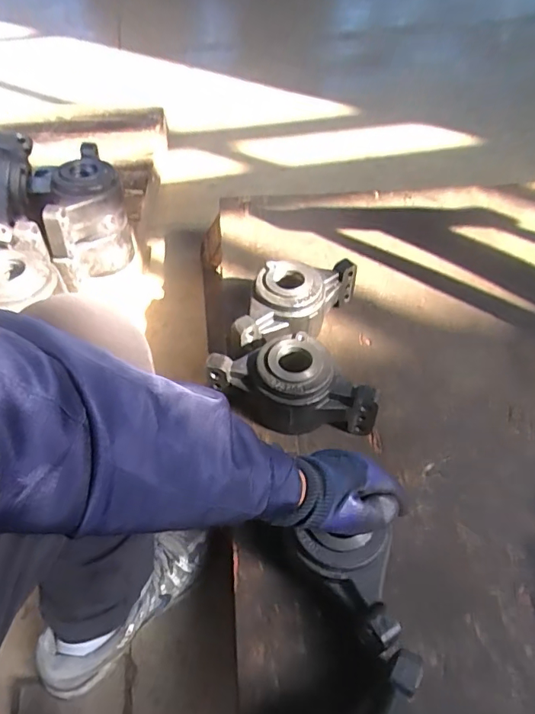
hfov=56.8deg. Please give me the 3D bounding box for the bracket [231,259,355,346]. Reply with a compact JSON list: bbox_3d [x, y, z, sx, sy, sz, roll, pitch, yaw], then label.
[{"bbox_3d":[0.036,-0.073,0.761,0.113,0.096,0.216,24,55,20],"label":"bracket"}]

